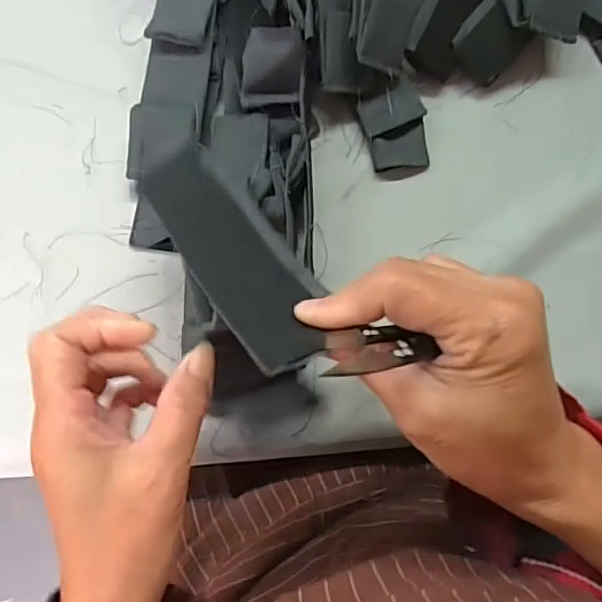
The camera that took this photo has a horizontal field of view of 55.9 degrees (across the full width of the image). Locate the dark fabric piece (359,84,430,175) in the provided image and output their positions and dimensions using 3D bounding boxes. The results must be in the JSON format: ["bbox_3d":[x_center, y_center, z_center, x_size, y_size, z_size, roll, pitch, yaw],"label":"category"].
[{"bbox_3d":[0.069,-0.124,0.411,0.045,0.018,0.054,-15,77,-5],"label":"dark fabric piece"}]

